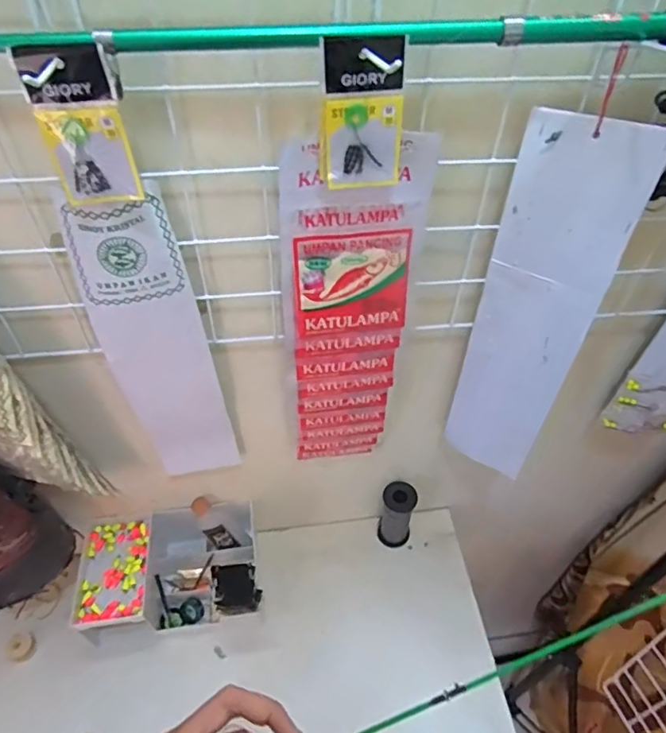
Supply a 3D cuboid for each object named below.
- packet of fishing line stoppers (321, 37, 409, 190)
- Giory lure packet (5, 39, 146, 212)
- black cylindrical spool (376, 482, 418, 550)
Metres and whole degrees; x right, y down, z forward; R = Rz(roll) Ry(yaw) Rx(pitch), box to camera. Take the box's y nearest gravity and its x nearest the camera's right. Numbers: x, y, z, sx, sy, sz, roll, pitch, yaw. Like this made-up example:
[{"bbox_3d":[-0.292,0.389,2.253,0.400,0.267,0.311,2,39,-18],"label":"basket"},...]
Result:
[{"bbox_3d":[0.020,-0.162,0.353,0.051,0.091,0.014,-3,48,-3],"label":"packet of fishing line stoppers"},{"bbox_3d":[-0.156,-0.147,0.341,0.053,0.100,0.016,-4,44,-4],"label":"Giory lure packet"},{"bbox_3d":[0.095,0.223,0.805,0.050,0.123,0.043,11,49,9],"label":"black cylindrical spool"}]

